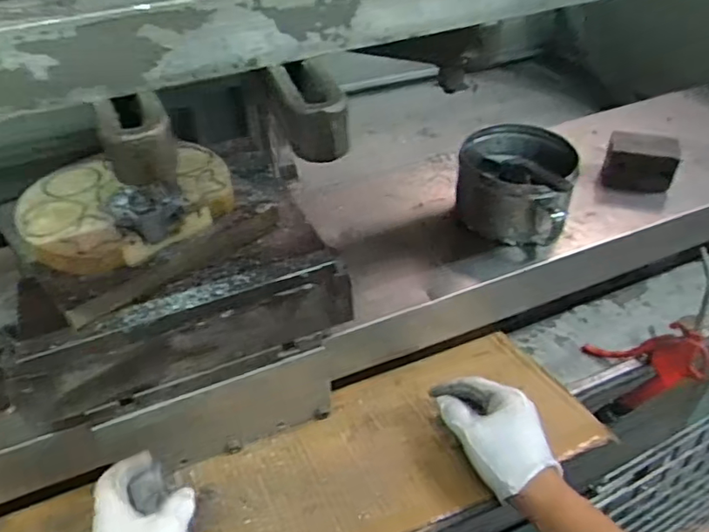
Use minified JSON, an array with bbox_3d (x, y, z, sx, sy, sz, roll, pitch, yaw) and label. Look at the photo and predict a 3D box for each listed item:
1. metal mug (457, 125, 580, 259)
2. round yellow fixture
[{"bbox_3d":[0.194,-0.102,0.699,0.135,0.099,0.128,15,45,20],"label":"metal mug"},{"bbox_3d":[-0.200,-0.060,0.514,0.172,0.025,0.145,-32,48,-28],"label":"round yellow fixture"}]

